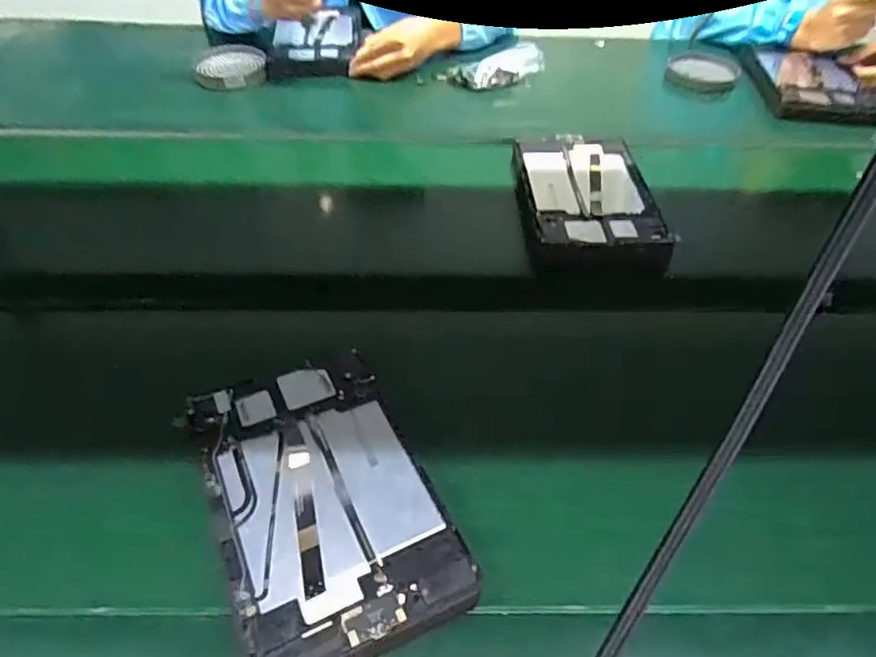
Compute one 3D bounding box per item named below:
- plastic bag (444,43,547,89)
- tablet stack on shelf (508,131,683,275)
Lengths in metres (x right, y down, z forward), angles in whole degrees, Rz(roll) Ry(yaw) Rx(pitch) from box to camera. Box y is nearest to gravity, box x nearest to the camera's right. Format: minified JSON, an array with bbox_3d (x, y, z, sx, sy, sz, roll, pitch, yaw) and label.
[{"bbox_3d":[0.095,-0.413,0.937,0.166,0.043,0.047,-7,47,-5],"label":"plastic bag"},{"bbox_3d":[0.182,-0.159,0.727,0.155,0.037,0.245,-2,47,0],"label":"tablet stack on shelf"}]

